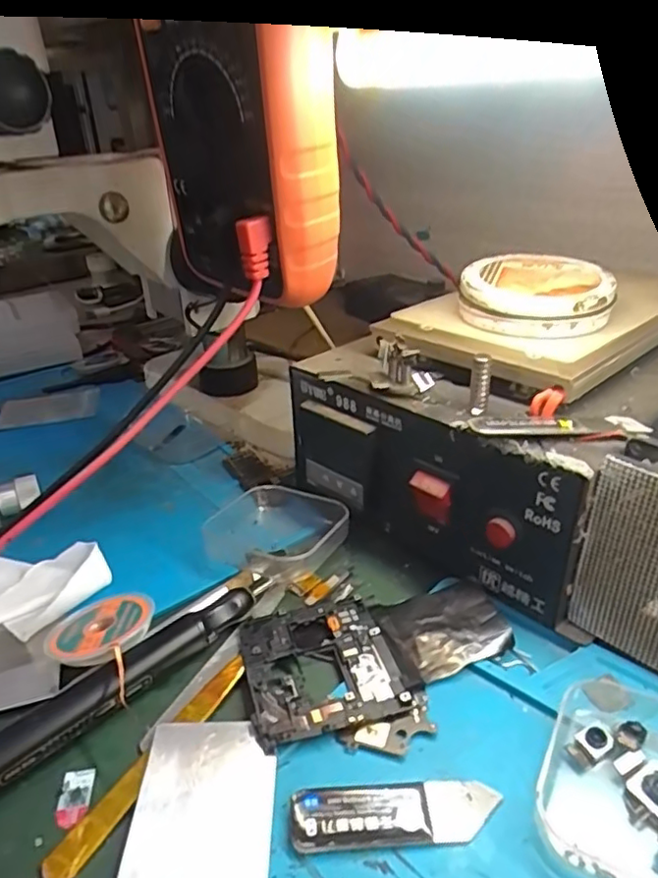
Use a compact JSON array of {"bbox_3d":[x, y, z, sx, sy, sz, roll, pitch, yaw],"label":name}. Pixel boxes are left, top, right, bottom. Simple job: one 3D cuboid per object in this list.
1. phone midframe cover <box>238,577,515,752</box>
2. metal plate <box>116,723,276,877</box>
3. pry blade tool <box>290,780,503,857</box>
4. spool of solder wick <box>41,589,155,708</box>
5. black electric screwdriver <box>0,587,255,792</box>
[{"bbox_3d":[0.020,0.086,0.260,0.110,0.005,0.065,-12,30,-13],"label":"phone midframe cover"},{"bbox_3d":[-0.042,0.126,0.197,0.046,0.004,0.079,-4,29,1],"label":"metal plate"},{"bbox_3d":[0.021,0.121,0.200,0.066,0.006,0.020,-5,29,-1],"label":"pry blade tool"},{"bbox_3d":[-0.094,0.085,0.266,0.051,0.014,0.042,-1,23,31],"label":"spool of solder wick"},{"bbox_3d":[-0.081,0.094,0.247,0.016,0.016,0.123,23,39,39],"label":"black electric screwdriver"}]

